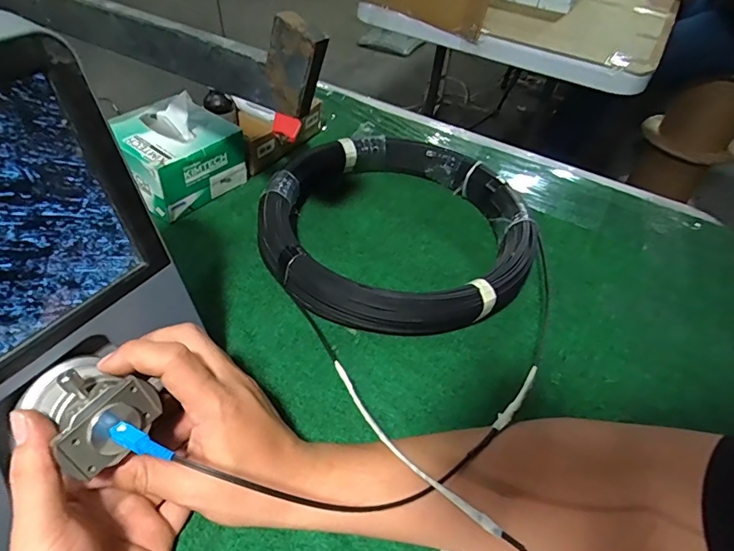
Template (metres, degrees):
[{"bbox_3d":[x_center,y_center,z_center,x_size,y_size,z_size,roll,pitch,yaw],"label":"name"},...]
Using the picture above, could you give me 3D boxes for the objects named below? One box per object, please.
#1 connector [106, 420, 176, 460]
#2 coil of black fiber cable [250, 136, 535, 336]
[{"bbox_3d":[-0.119,0.087,0.245,0.044,0.006,0.011,7,41,26],"label":"connector"},{"bbox_3d":[0.031,-0.061,0.523,0.284,0.062,0.272,5,44,0],"label":"coil of black fiber cable"}]

